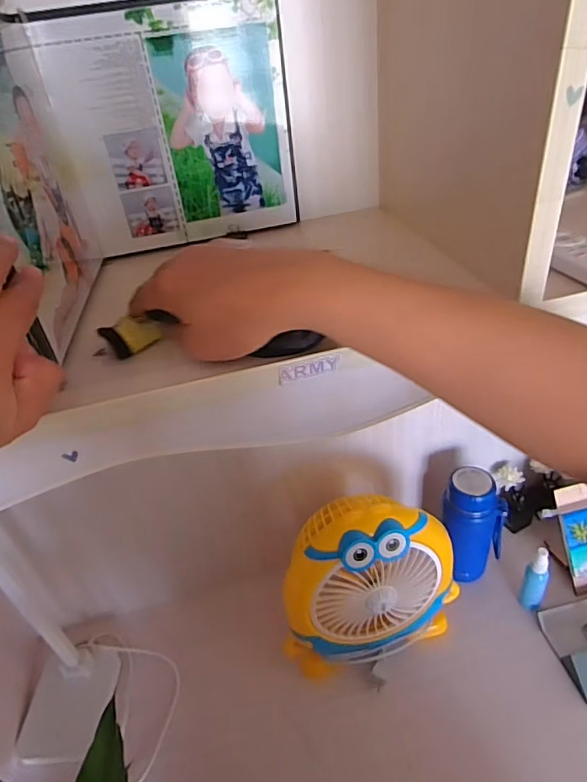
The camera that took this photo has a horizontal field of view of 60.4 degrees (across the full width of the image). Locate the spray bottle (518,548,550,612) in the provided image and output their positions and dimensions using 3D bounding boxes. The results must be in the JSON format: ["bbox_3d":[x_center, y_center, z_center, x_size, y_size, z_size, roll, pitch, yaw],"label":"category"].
[{"bbox_3d":[0.357,0.278,0.743,0.031,0.118,0.024,17,43,30],"label":"spray bottle"}]

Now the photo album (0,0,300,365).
[{"bbox_3d":[-0.143,-0.187,0.400,0.130,0.185,0.298,17,43,30],"label":"photo album"}]

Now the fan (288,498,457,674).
[{"bbox_3d":[0.101,0.260,0.703,0.246,0.248,0.120,-15,37,-9],"label":"fan"}]

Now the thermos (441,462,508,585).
[{"bbox_3d":[0.272,0.209,0.772,0.092,0.177,0.073,10,40,23],"label":"thermos"}]

